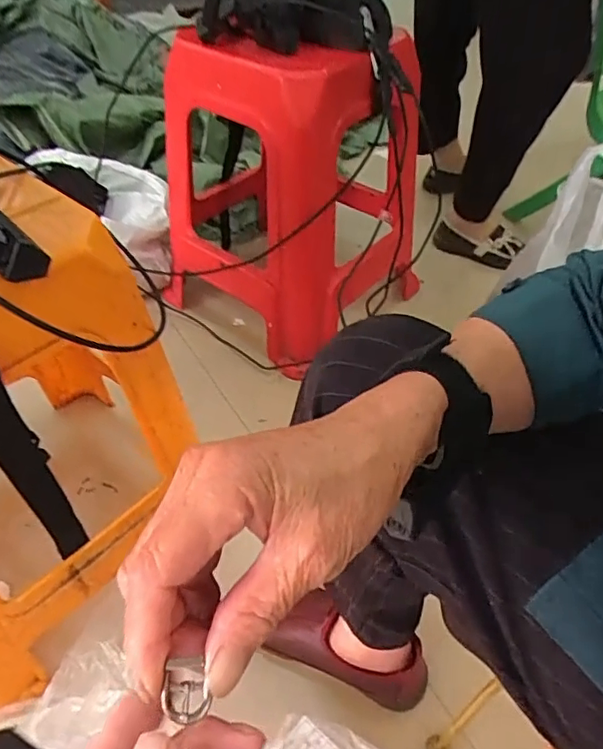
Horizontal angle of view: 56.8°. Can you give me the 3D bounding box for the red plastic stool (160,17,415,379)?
[{"bbox_3d":[-0.016,-0.335,0.991,0.423,0.470,0.383,32,53,27],"label":"red plastic stool"}]

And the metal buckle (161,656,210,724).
[{"bbox_3d":[-0.039,0.105,0.188,0.016,0.004,0.018,5,68,-19],"label":"metal buckle"}]

